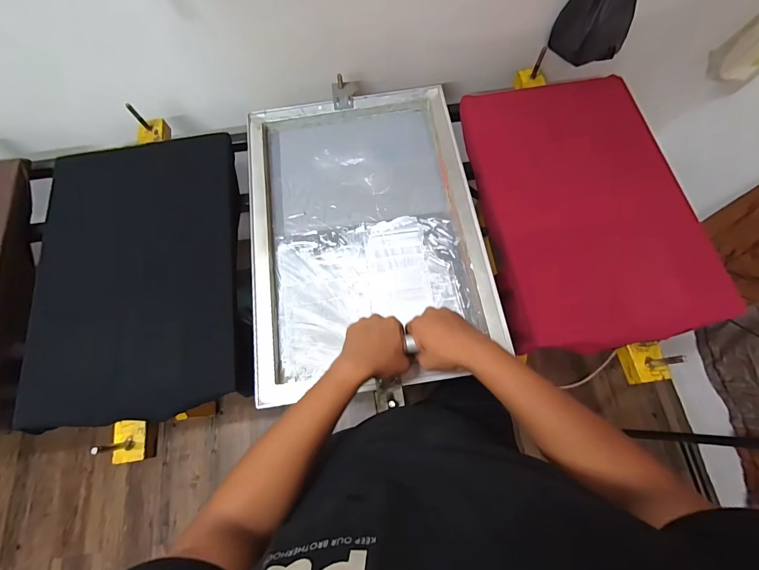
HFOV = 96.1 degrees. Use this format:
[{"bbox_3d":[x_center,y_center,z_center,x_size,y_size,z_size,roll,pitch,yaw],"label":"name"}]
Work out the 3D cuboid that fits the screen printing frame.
[{"bbox_3d":[-0.032,-0.123,0.716,0.465,0.044,0.648,-8,73,-2],"label":"screen printing frame"}]

